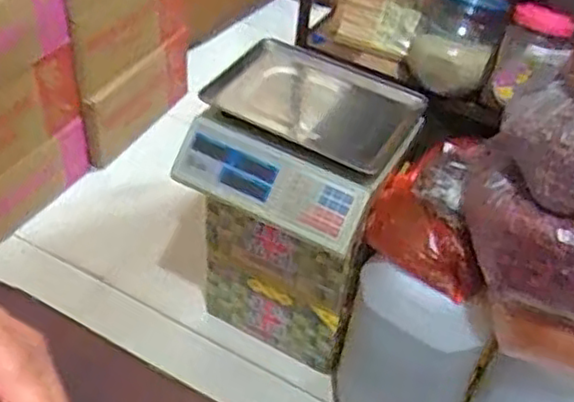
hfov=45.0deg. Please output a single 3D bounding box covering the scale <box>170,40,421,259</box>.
[{"bbox_3d":[0.034,-0.127,1.206,0.336,0.110,0.329,23,46,17],"label":"scale"}]

